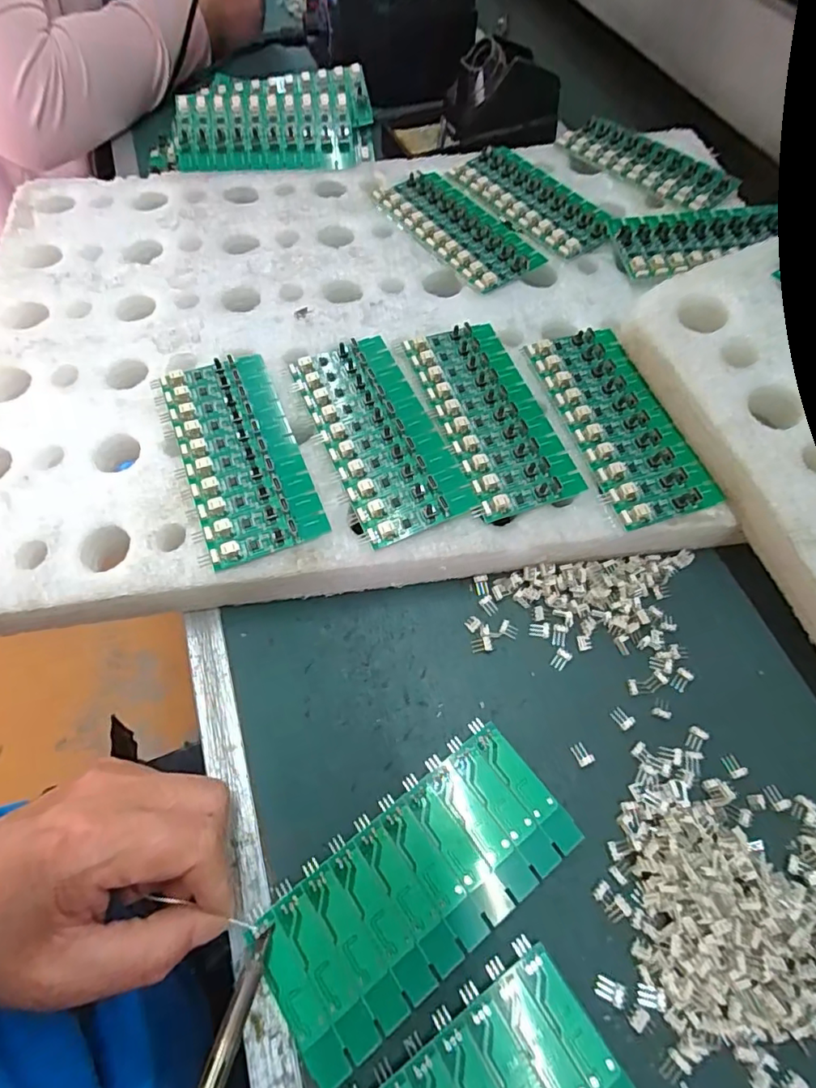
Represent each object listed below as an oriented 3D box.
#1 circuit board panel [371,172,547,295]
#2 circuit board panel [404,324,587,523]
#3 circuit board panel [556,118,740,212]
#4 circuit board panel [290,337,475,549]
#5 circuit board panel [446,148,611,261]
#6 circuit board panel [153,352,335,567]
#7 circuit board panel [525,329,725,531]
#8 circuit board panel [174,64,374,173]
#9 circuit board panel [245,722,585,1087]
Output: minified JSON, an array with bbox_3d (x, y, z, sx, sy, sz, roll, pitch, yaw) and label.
[{"bbox_3d":[0.037,-0.239,0.392,0.061,0.008,0.135,-34,68,-15],"label":"circuit board panel"},{"bbox_3d":[0.049,-0.080,0.312,0.062,0.004,0.136,-17,65,-8],"label":"circuit board panel"},{"bbox_3d":[0.189,-0.306,0.418,0.138,0.006,0.055,40,70,18],"label":"circuit board panel"},{"bbox_3d":[-0.019,-0.066,0.303,0.060,0.007,0.137,-21,65,-10],"label":"circuit board panel"},{"bbox_3d":[0.097,-0.271,0.406,0.068,0.007,0.140,-34,68,-15],"label":"circuit board panel"},{"bbox_3d":[-0.097,-0.054,0.296,0.064,0.008,0.138,-20,65,-9],"label":"circuit board panel"},{"bbox_3d":[0.125,-0.076,0.309,0.060,0.005,0.137,-16,65,-7],"label":"circuit board panel"},{"bbox_3d":[-0.114,-0.354,0.435,0.162,0.026,0.092,-5,89,-2],"label":"circuit board panel"},{"bbox_3d":[0.005,0.149,0.230,0.137,0.012,0.061,-35,68,-15],"label":"circuit board panel"}]

